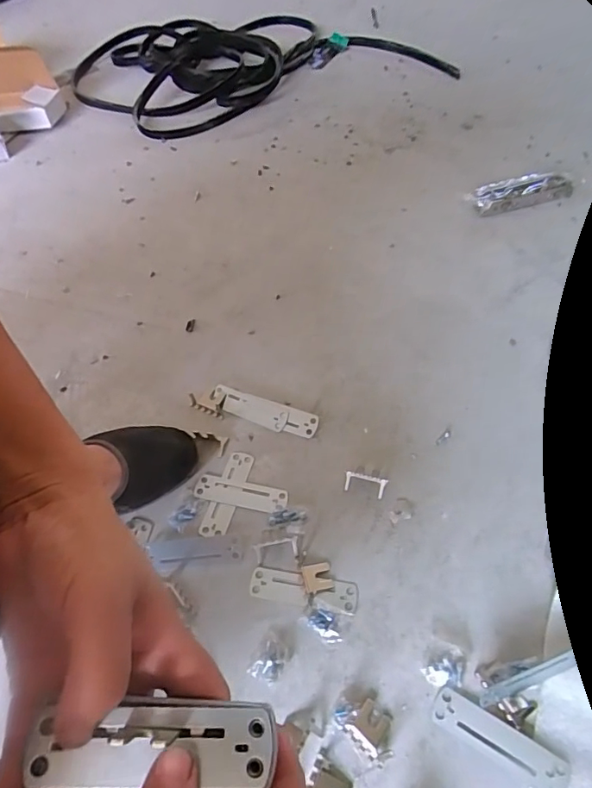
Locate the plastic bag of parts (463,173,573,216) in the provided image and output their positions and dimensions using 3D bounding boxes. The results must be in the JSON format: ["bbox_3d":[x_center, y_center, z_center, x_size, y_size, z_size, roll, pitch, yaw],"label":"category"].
[{"bbox_3d":[0.349,-0.315,0.755,0.164,0.031,0.050,-16,54,-8],"label":"plastic bag of parts"}]

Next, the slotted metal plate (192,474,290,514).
[{"bbox_3d":[-0.057,0.101,0.491,0.094,0.004,0.027,9,55,10],"label":"slotted metal plate"}]

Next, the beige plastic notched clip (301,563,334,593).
[{"bbox_3d":[0.020,0.166,0.436,0.026,0.006,0.024,-12,54,-5],"label":"beige plastic notched clip"}]

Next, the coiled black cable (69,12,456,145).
[{"bbox_3d":[-0.113,-0.781,1.116,0.734,0.060,0.530,-21,55,-12],"label":"coiled black cable"}]

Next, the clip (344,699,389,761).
[{"bbox_3d":[0.057,0.255,0.369,0.029,0.007,0.028,-38,60,-22],"label":"clip"}]

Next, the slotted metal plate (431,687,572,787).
[{"bbox_3d":[0.150,0.259,0.360,0.096,0.004,0.029,22,60,24],"label":"slotted metal plate"}]

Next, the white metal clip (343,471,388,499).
[{"bbox_3d":[0.069,0.090,0.482,0.041,0.020,0.014,11,55,11],"label":"white metal clip"}]

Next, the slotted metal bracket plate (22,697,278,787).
[{"bbox_3d":[-0.056,0.141,0.193,0.093,0.005,0.032,-1,53,-5],"label":"slotted metal bracket plate"}]

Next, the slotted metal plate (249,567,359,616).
[{"bbox_3d":[0.007,0.176,0.433,0.096,0.004,0.028,6,54,8],"label":"slotted metal plate"}]

